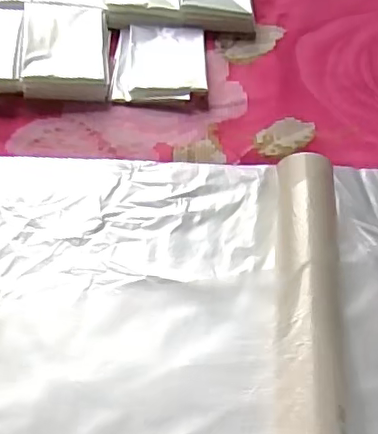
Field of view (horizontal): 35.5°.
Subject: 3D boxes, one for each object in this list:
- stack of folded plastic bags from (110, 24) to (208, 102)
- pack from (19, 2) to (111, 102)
[{"bbox_3d":[-0.024,-0.129,0.490,0.075,0.010,0.083,0,57,-2],"label":"stack of folded plastic bags"},{"bbox_3d":[-0.098,-0.134,0.474,0.066,0.029,0.083,-2,57,-3],"label":"pack"}]

